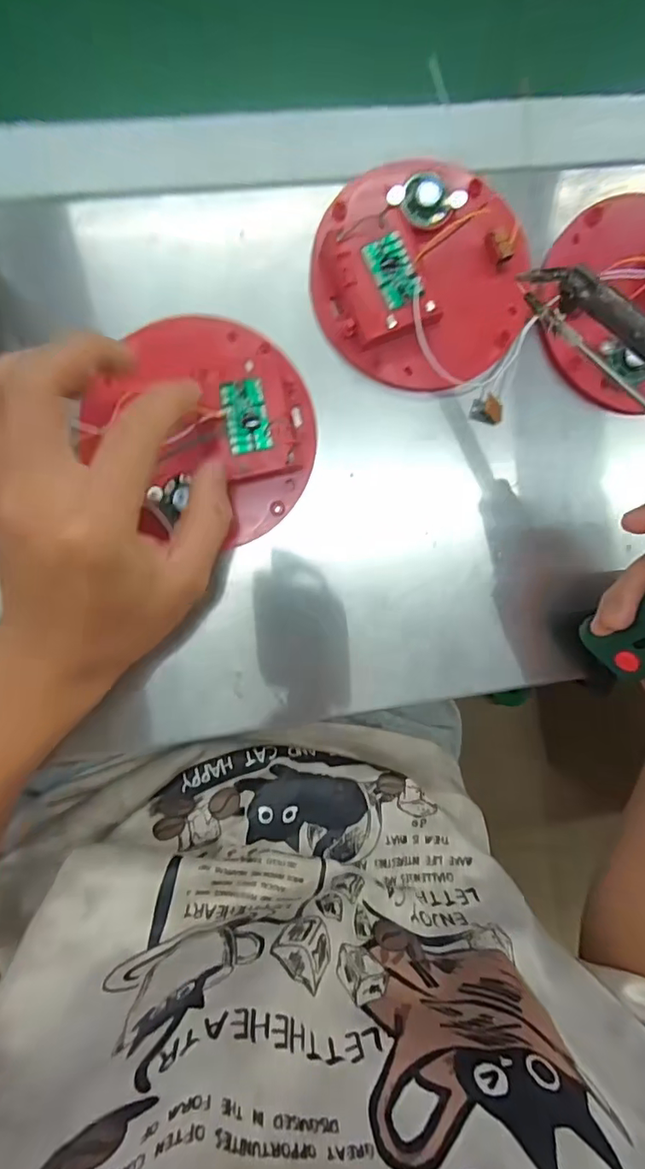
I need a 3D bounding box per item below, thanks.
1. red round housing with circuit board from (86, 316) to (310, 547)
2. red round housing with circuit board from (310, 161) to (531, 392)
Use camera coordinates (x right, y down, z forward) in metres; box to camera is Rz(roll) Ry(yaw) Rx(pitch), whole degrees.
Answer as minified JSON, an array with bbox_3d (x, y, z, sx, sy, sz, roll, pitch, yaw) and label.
[{"bbox_3d":[-0.058,-0.082,0.277,0.107,0.023,0.115,0,91,-5],"label":"red round housing with circuit board"},{"bbox_3d":[0.055,-0.171,0.290,0.115,0.030,0.116,0,91,-5],"label":"red round housing with circuit board"}]

